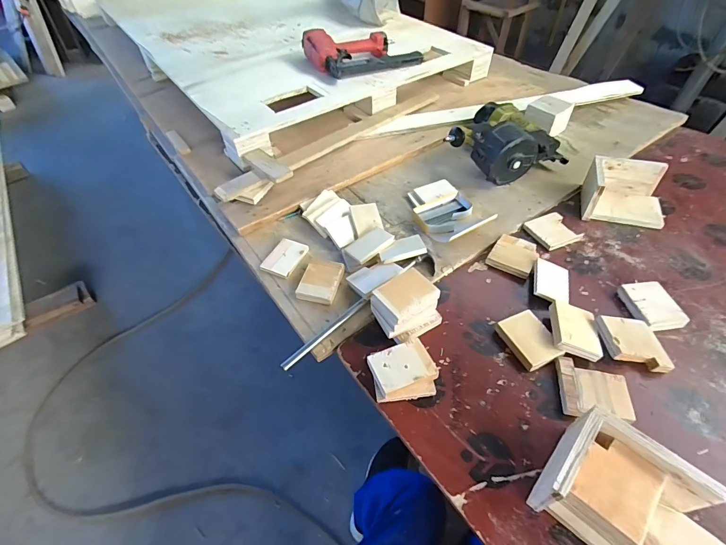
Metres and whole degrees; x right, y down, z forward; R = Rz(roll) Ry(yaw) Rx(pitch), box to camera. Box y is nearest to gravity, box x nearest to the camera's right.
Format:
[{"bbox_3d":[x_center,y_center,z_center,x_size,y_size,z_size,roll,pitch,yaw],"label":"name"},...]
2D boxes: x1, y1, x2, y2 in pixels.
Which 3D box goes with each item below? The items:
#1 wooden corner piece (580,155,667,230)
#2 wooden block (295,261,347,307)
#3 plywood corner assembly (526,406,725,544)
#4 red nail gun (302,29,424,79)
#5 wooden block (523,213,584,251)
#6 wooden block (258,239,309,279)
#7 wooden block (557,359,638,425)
[{"bbox_3d":[0.586,-0.174,0.813,0.164,0.084,0.130,19,53,16],"label":"wooden corner piece"},{"bbox_3d":[-0.083,0.017,0.723,0.074,0.023,0.087,11,51,10],"label":"wooden block"},{"bbox_3d":[0.323,0.277,0.433,0.201,0.093,0.125,31,57,24],"label":"plywood corner assembly"},{"bbox_3d":[-0.003,-0.680,1.125,0.315,0.077,0.214,-23,55,-15],"label":"red nail gun"},{"bbox_3d":[0.410,-0.092,0.800,0.088,0.014,0.091,-17,52,-13],"label":"wooden block"},{"bbox_3d":[-0.162,-0.032,0.771,0.067,0.011,0.093,21,54,17],"label":"wooden block"},{"bbox_3d":[0.349,0.177,0.557,0.091,0.028,0.090,9,51,8],"label":"wooden block"}]

